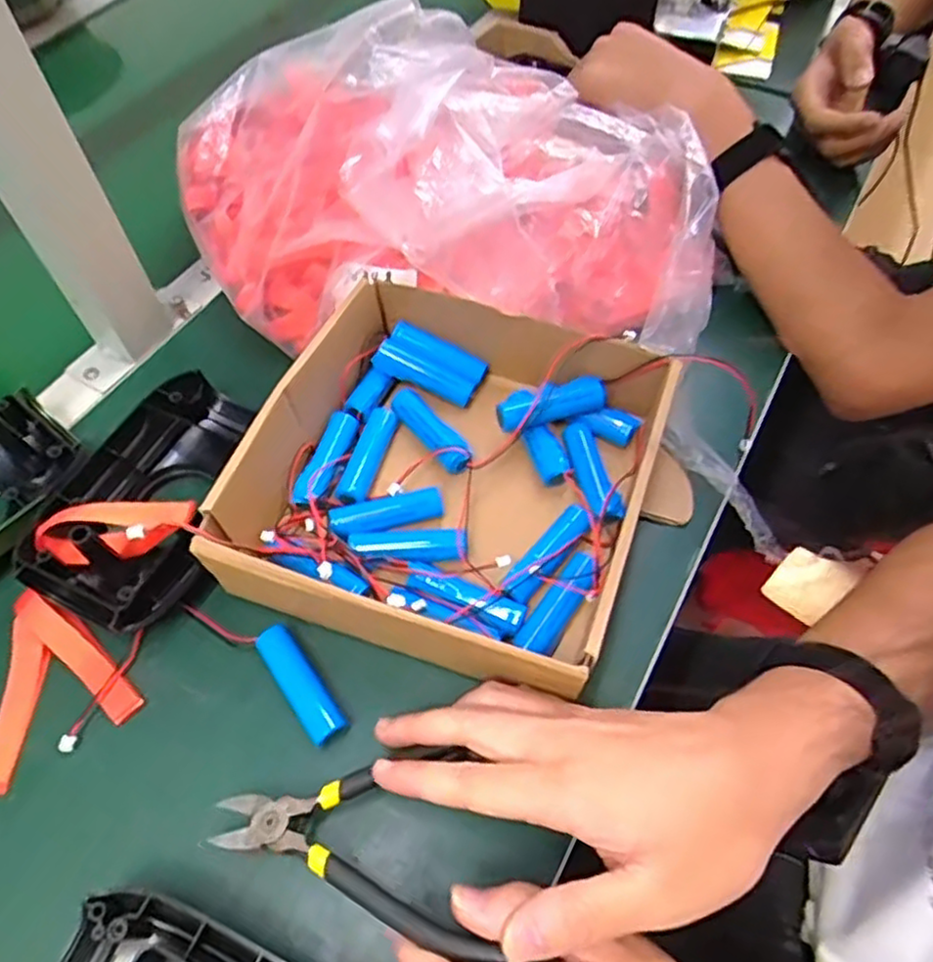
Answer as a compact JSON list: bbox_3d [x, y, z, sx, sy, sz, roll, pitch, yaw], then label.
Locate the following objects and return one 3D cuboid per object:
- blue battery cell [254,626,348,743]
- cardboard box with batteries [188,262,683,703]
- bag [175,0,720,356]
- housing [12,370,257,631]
[{"bbox_3d":[-0.086,0.104,0.358,0.019,0.018,0.067,-33,62,-19],"label":"blue battery cell"},{"bbox_3d":[-0.004,0.000,0.397,0.230,0.071,0.220,18,59,12],"label":"cardboard box with batteries"},{"bbox_3d":[-0.019,-0.209,0.472,0.370,0.140,0.216,7,57,5],"label":"bag"},{"bbox_3d":[-0.181,0.006,0.411,0.101,0.044,0.161,22,60,14],"label":"housing"}]

